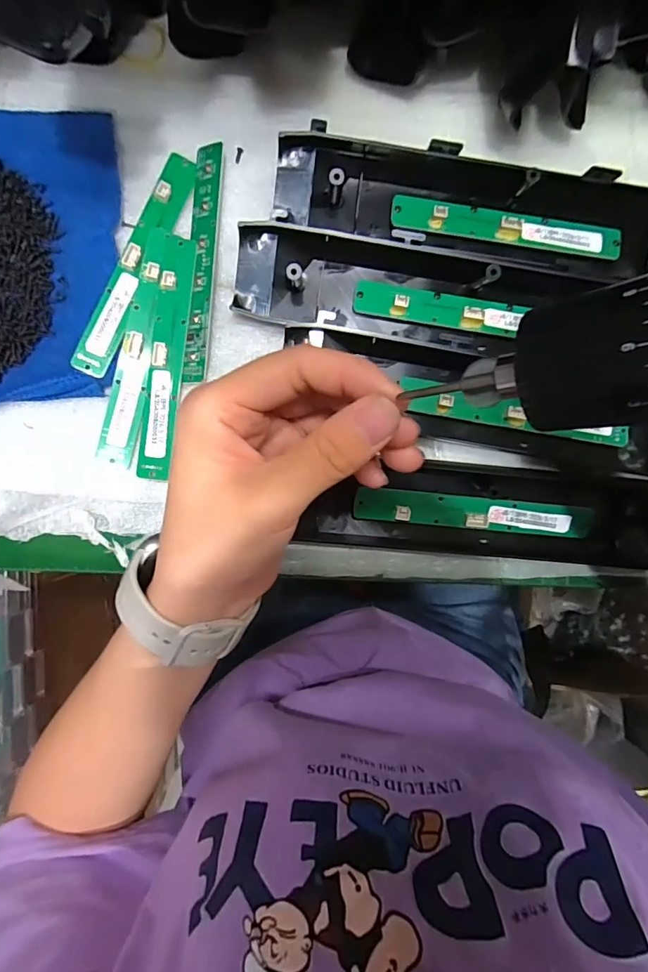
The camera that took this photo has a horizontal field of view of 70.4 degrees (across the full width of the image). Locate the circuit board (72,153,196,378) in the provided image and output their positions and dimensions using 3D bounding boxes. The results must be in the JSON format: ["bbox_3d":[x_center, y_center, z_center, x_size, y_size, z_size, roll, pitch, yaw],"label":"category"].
[{"bbox_3d":[-0.107,-0.127,0.262,0.019,0.005,0.136,24,87,-4],"label":"circuit board"}]

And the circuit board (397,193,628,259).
[{"bbox_3d":[0.107,-0.153,0.269,0.133,0.008,0.021,9,91,-1],"label":"circuit board"}]

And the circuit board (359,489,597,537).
[{"bbox_3d":[0.087,0.017,0.264,0.139,0.009,0.019,5,108,-3],"label":"circuit board"}]

